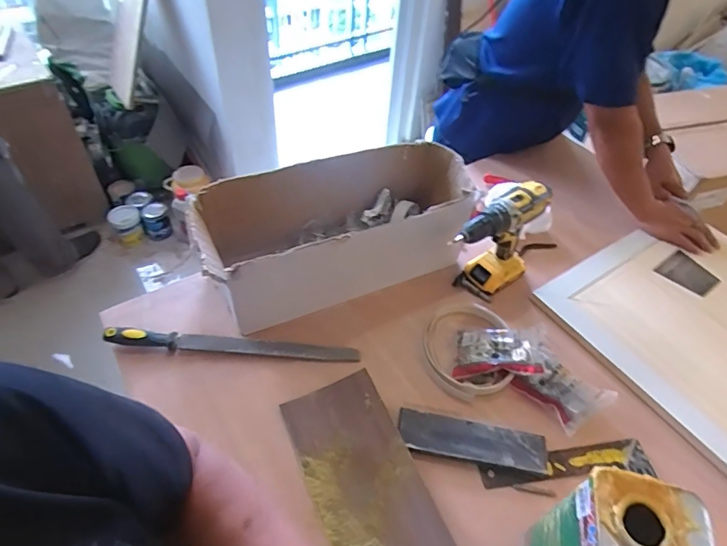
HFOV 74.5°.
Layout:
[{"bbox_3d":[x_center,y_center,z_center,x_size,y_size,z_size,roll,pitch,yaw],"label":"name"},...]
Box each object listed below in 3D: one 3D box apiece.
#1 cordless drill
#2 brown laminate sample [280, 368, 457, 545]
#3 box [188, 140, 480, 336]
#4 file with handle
[{"bbox_3d":[0.227,-0.040,0.841,0.193,0.199,0.080,-34,59,-29],"label":"cordless drill"},{"bbox_3d":[0.006,0.294,0.656,0.144,0.007,0.316,-22,56,-13],"label":"brown laminate sample"},{"bbox_3d":[-0.045,-0.080,0.870,0.475,0.172,0.211,-16,52,-18],"label":"box"},{"bbox_3d":[-0.211,0.115,0.773,0.403,0.017,0.033,3,49,-2],"label":"file with handle"}]

